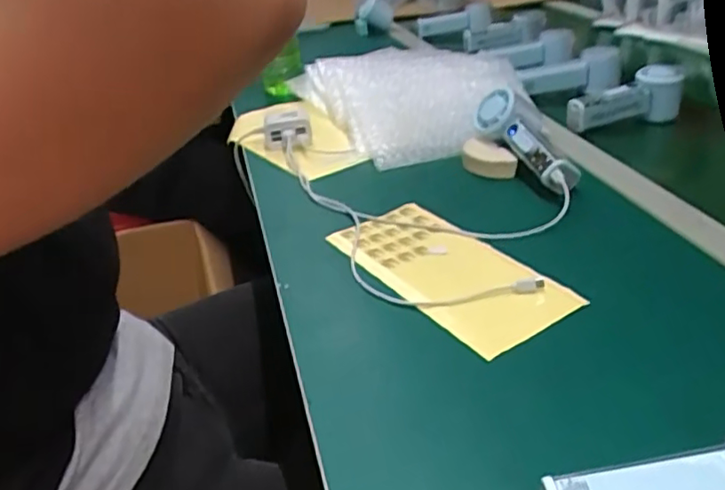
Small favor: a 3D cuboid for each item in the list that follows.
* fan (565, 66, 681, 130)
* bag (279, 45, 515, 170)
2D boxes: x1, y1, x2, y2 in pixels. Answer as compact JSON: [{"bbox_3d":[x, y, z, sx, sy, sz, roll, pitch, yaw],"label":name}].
[{"bbox_3d":[0.323,-0.179,0.762,0.143,0.061,0.047,-14,33,-18],"label":"fan"},{"bbox_3d":[0.066,-0.213,0.837,0.243,0.066,0.327,-16,32,-16],"label":"bag"}]

